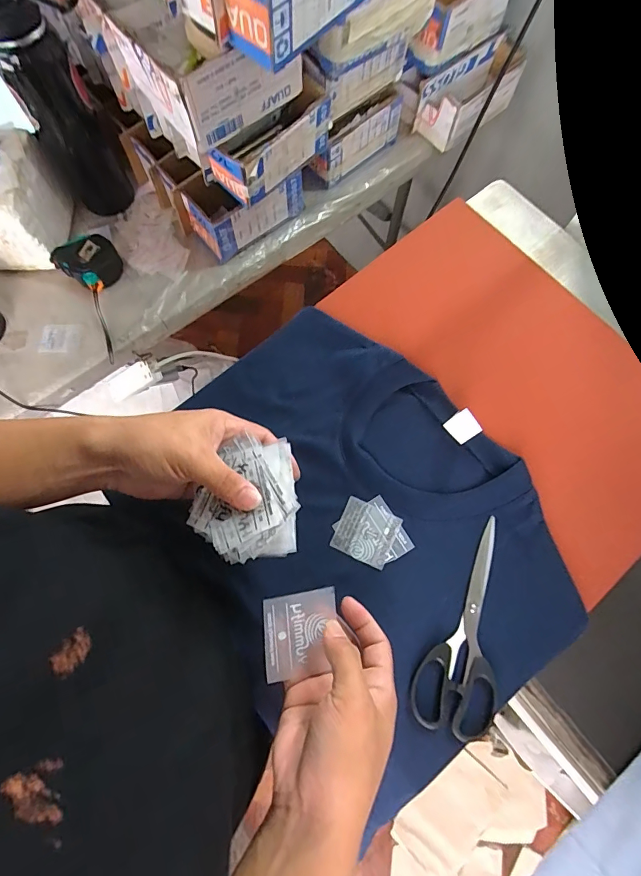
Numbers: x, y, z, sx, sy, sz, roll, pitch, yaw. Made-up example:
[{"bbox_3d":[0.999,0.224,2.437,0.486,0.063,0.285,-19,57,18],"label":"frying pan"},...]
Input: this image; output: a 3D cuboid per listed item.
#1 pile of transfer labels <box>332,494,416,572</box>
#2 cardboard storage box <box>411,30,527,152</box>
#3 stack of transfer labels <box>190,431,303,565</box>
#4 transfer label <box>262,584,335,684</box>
[{"bbox_3d":[0.050,0.087,0.389,0.068,0.005,0.057,24,75,6],"label":"pile of transfer labels"},{"bbox_3d":[0.236,-0.535,0.655,0.178,0.074,0.069,-37,78,-11],"label":"cardboard storage box"},{"bbox_3d":[-0.060,0.046,0.322,0.083,0.023,0.093,-8,74,-3],"label":"stack of transfer labels"},{"bbox_3d":[-0.015,0.150,0.323,0.056,0.004,0.064,-5,93,-15],"label":"transfer label"}]

